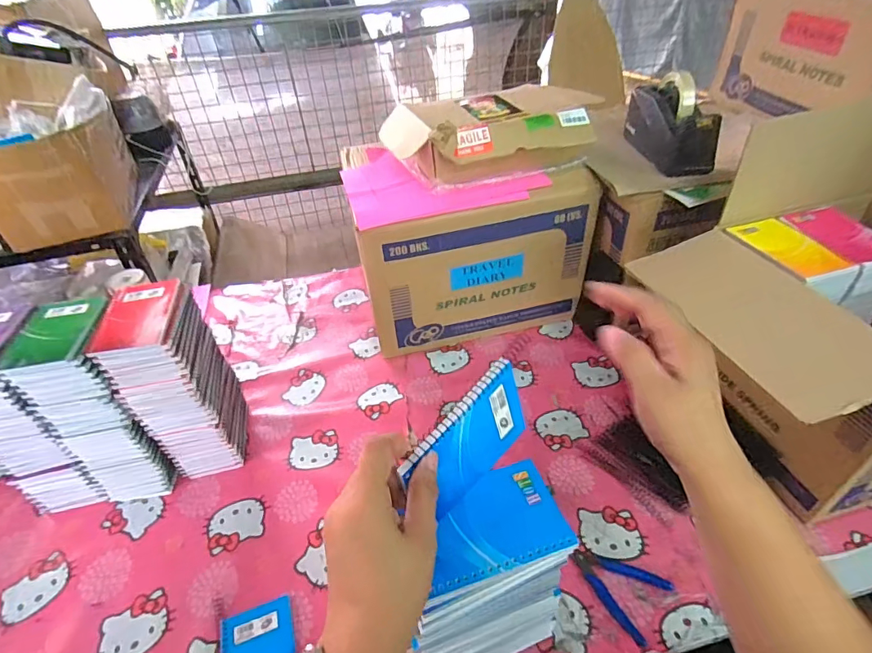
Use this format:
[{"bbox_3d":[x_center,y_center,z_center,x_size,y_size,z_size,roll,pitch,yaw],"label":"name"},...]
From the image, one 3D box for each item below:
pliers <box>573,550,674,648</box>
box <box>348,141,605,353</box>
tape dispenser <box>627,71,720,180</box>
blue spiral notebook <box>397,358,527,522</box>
[{"bbox_3d":[0.222,0.323,0.576,0.109,0.006,0.085,26,49,31],"label":"pliers"},{"bbox_3d":[0.058,-0.168,0.919,0.405,0.331,0.257,-11,41,-7],"label":"box"},{"bbox_3d":[0.397,-0.347,0.782,0.071,0.114,0.191,-7,40,-3],"label":"tape dispenser"},{"bbox_3d":[0.029,0.094,0.371,0.007,0.083,0.125,16,46,43],"label":"blue spiral notebook"}]

